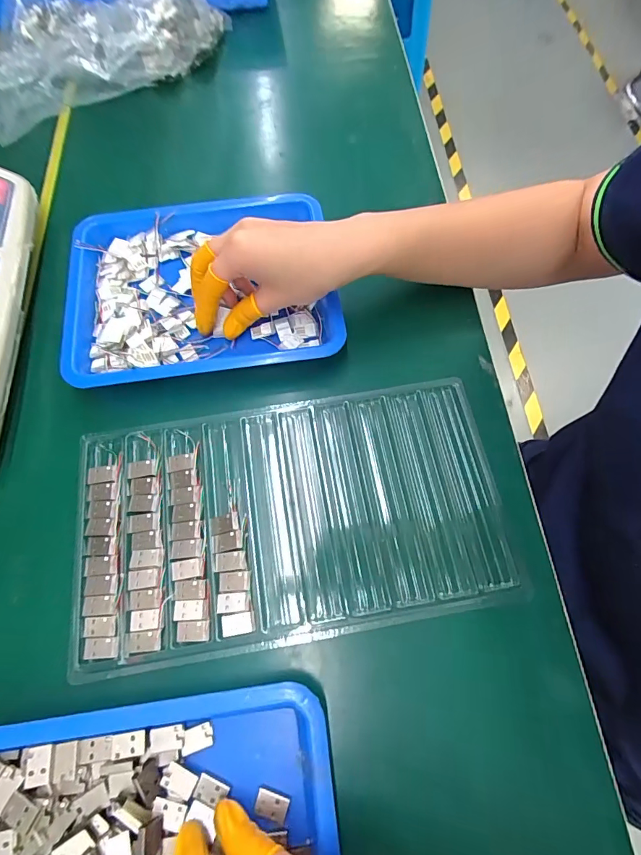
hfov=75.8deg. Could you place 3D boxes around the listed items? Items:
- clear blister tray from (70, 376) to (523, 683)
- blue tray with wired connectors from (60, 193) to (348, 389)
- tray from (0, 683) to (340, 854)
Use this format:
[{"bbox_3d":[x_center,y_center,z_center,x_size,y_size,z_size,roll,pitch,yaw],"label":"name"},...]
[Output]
[{"bbox_3d":[-0.021,0.057,0.290,0.287,0.012,0.160,-8,68,-4],"label":"clear blister tray"},{"bbox_3d":[-0.101,-0.116,0.344,0.219,0.026,0.166,-8,68,-4],"label":"blue tray with wired connectors"},{"bbox_3d":[-0.095,0.234,0.206,0.208,0.027,0.164,-6,68,-3],"label":"tray"}]

